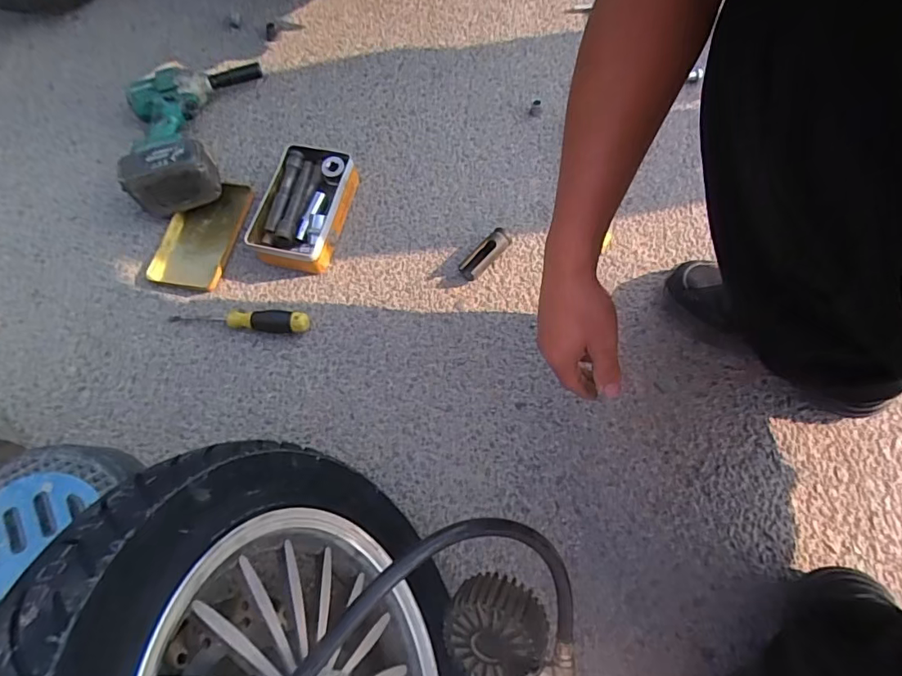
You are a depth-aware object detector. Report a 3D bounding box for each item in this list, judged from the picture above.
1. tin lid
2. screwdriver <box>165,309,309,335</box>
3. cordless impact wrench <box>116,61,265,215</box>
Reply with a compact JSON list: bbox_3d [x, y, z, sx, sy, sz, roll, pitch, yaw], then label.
[{"bbox_3d":[-0.356,-0.148,0.708,0.100,0.013,0.169,10,70,6],"label":"tin lid"},{"bbox_3d":[-0.279,-0.028,0.650,0.191,0.030,0.033,5,69,4],"label":"screwdriver"},{"bbox_3d":[-0.405,-0.309,0.737,0.172,0.085,0.275,4,69,4],"label":"cordless impact wrench"}]

